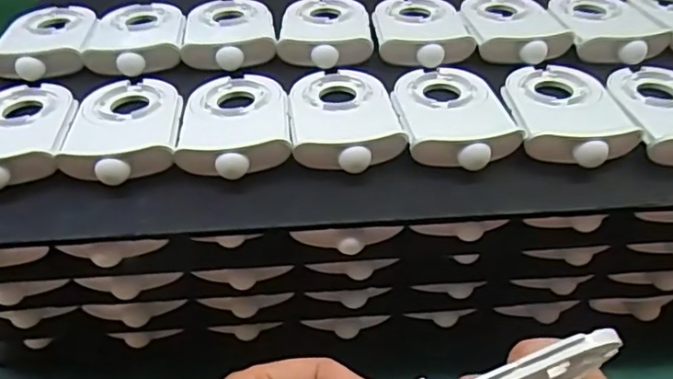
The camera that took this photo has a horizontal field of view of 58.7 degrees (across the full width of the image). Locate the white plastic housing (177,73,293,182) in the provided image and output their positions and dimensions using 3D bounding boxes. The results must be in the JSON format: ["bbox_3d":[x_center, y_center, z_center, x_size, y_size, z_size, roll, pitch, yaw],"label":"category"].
[{"bbox_3d":[-0.056,-0.041,0.327,0.058,0.018,0.092,-6,45,-5],"label":"white plastic housing"}]

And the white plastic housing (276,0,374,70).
[{"bbox_3d":[-0.008,-0.107,0.388,0.057,0.013,0.082,-2,45,-1],"label":"white plastic housing"}]

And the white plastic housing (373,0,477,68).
[{"bbox_3d":[0.055,-0.107,0.386,0.058,0.013,0.082,-2,45,-1],"label":"white plastic housing"}]

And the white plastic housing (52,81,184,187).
[{"bbox_3d":[-0.115,-0.038,0.327,0.058,0.017,0.090,-6,45,-5],"label":"white plastic housing"}]

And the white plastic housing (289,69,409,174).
[{"bbox_3d":[0.004,-0.044,0.327,0.058,0.016,0.090,-5,45,-4],"label":"white plastic housing"}]

